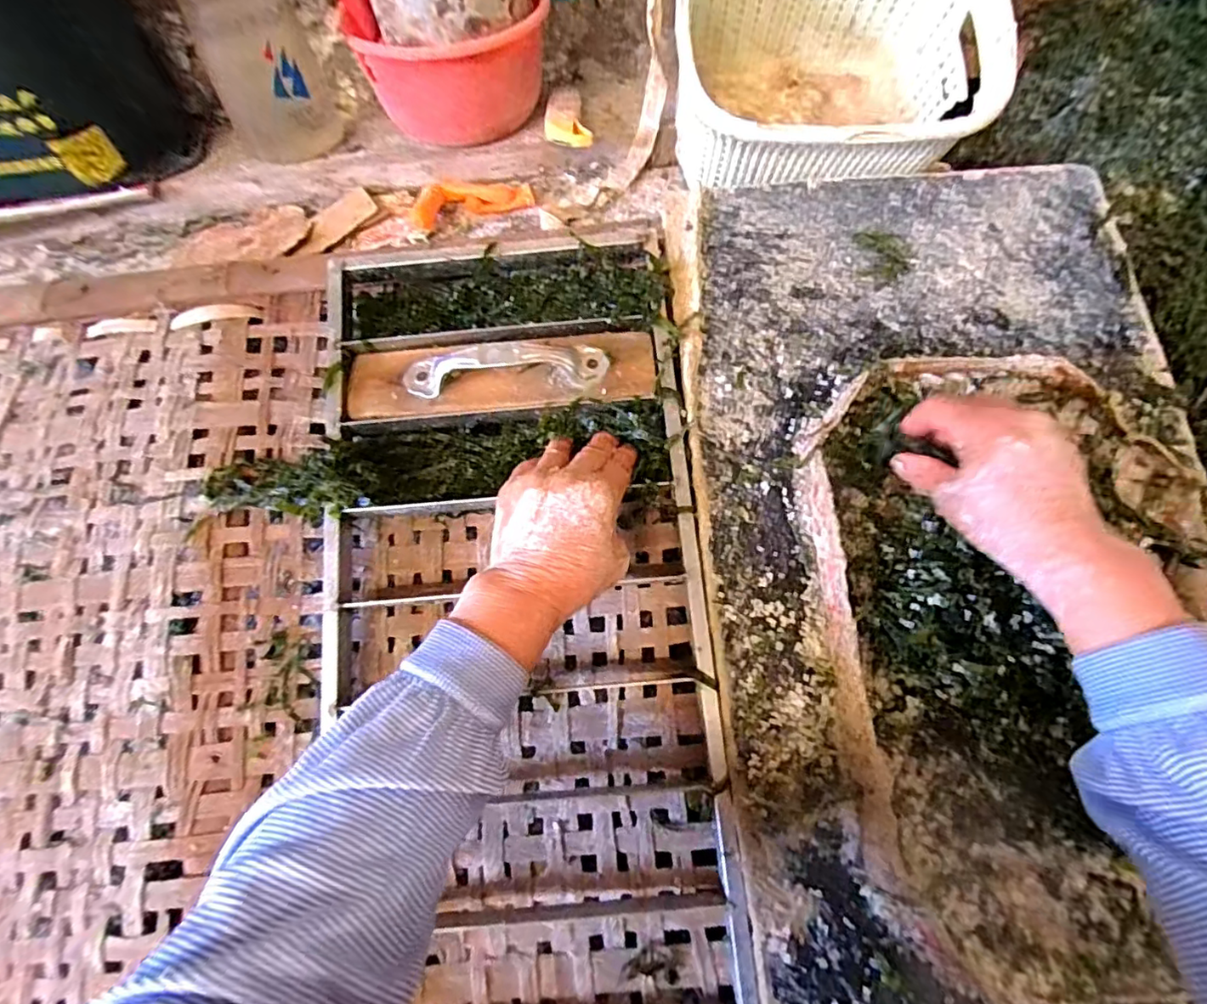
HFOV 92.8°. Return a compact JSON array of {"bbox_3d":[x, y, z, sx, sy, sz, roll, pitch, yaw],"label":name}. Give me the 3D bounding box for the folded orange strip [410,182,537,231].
[{"bbox_3d":[-0.121,-0.277,0.525,0.105,0.016,0.060,-19,57,-9],"label":"folded orange strip"}]

